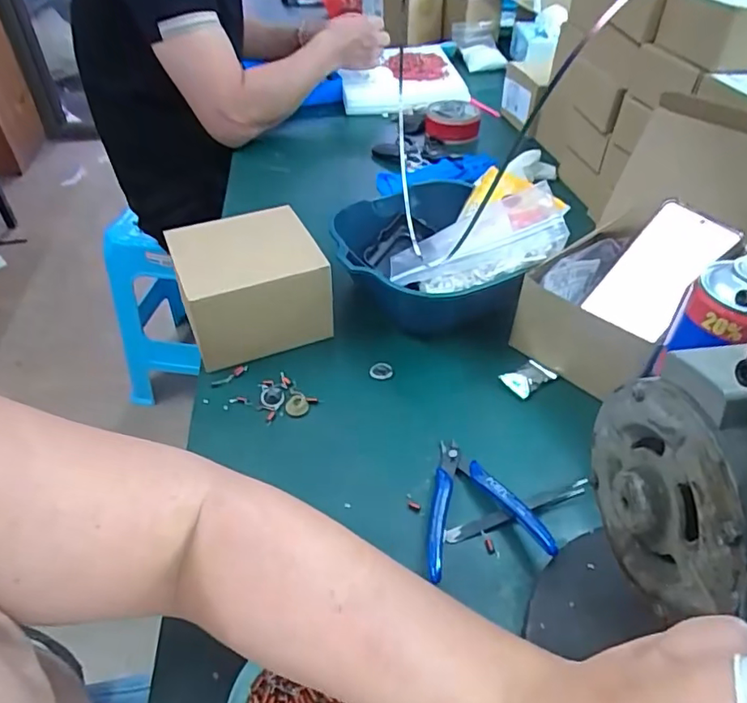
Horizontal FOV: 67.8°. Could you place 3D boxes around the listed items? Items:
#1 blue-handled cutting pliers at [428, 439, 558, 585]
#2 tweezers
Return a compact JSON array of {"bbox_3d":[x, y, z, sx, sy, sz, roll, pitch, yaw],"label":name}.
[{"bbox_3d":[0.073,0.111,0.421,0.085,0.022,0.111,-7,42,-7],"label":"blue-handled cutting pliers"},{"bbox_3d":[0.108,0.118,0.416,0.117,0.014,0.011,-15,44,-15],"label":"tweezers"}]

